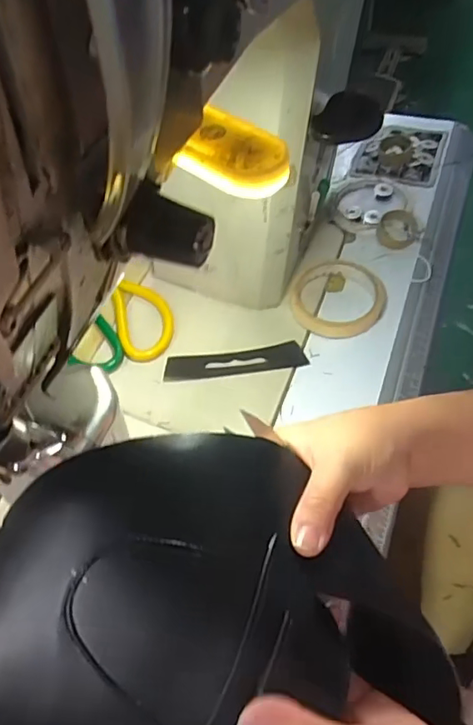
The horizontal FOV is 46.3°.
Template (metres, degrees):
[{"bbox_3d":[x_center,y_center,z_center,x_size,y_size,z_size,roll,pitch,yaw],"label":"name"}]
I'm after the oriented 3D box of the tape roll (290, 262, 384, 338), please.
[{"bbox_3d":[0.098,-0.061,0.535,0.090,0.020,0.084,-1,56,1],"label":"tape roll"}]

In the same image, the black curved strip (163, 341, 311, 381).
[{"bbox_3d":[0.000,-0.001,0.503,0.129,0.006,0.026,-6,72,-9],"label":"black curved strip"}]

